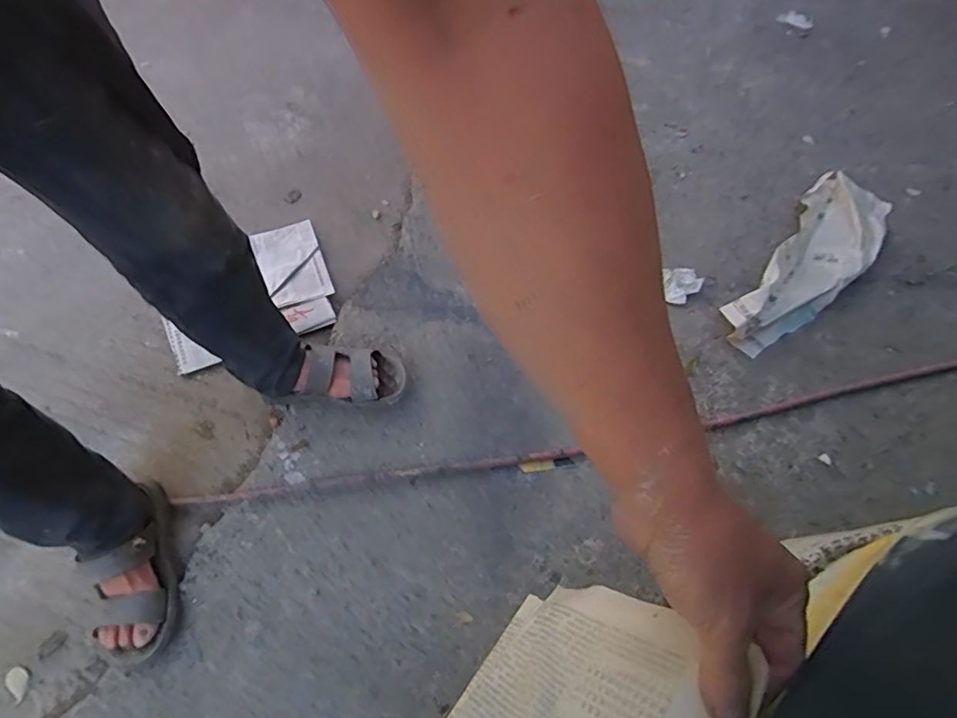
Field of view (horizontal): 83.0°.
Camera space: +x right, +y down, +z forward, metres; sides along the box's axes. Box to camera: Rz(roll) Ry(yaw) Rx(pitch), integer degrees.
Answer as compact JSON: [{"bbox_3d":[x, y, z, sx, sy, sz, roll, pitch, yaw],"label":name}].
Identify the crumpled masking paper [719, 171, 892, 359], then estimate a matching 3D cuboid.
[{"bbox_3d":[0.617,-0.195,0.998,0.165,0.046,0.477,42,63,16],"label":"crumpled masking paper"}]

